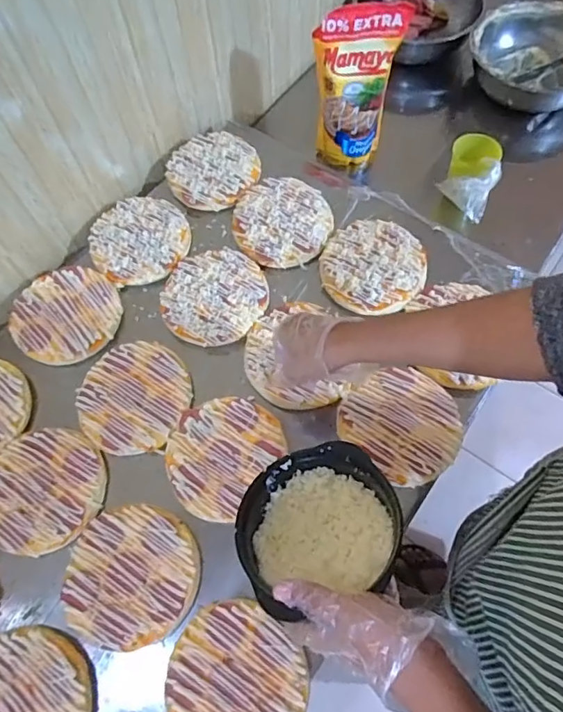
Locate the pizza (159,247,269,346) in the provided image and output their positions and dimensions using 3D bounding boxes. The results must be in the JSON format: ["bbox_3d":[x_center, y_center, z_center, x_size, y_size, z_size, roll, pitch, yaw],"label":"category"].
[{"bbox_3d":[-0.096,-0.084,0.701,0.142,0.030,0.148,-2,63,3],"label":"pizza"}]

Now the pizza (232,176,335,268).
[{"bbox_3d":[0.001,-0.206,0.744,0.147,0.014,0.147,-1,72,5],"label":"pizza"}]

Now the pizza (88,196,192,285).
[{"bbox_3d":[-0.212,-0.178,0.737,0.145,0.013,0.141,-2,63,3],"label":"pizza"}]

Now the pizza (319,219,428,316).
[{"bbox_3d":[0.131,-0.129,0.707,0.146,0.028,0.139,-2,63,3],"label":"pizza"}]

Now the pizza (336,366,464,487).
[{"bbox_3d":[0.150,0.081,0.612,0.143,0.013,0.128,39,72,21],"label":"pizza"}]

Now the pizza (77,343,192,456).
[{"bbox_3d":[-0.195,0.052,0.645,0.141,0.012,0.146,24,67,15],"label":"pizza"}]

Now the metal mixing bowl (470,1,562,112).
[{"bbox_3d":[0.497,-0.565,0.951,0.253,0.089,0.249,-2,63,3],"label":"metal mixing bowl"}]

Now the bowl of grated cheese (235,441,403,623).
[{"bbox_3d":[0.035,0.155,0.450,0.142,0.065,0.134,-13,47,15],"label":"bowl of grated cheese"}]

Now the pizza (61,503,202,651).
[{"bbox_3d":[-0.168,0.245,0.556,0.144,0.015,0.143,-2,63,3],"label":"pizza"}]

